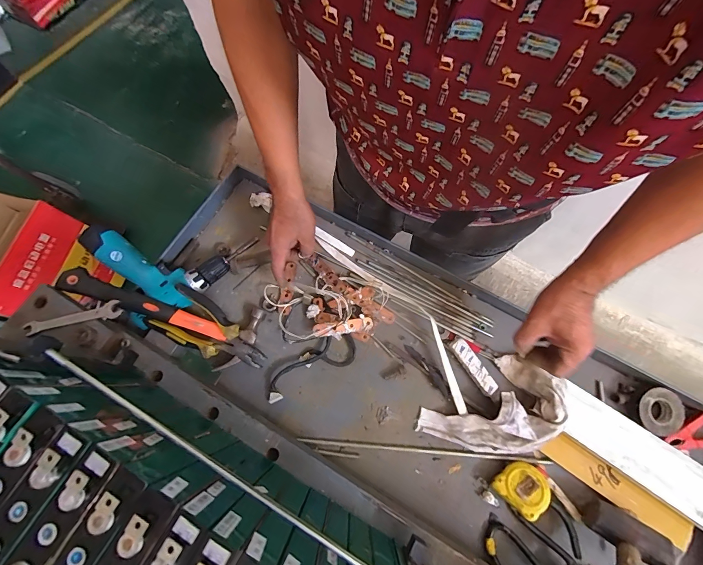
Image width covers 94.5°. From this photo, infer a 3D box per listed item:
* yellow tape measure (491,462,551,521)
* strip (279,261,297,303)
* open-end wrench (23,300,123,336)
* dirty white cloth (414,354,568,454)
[{"bbox_3d":[0.264,0.314,0.500,0.070,0.038,0.070,42,77,13],"label":"yellow tape measure"},{"bbox_3d":[-0.120,-0.001,0.625,0.020,0.008,0.079,11,76,-1],"label":"strip"},{"bbox_3d":[-0.420,0.052,0.492,0.133,0.010,0.026,-13,72,-4],"label":"open-end wrench"},{"bbox_3d":[0.238,0.214,0.529,0.235,0.060,0.129,-26,74,-7],"label":"dirty white cloth"}]

